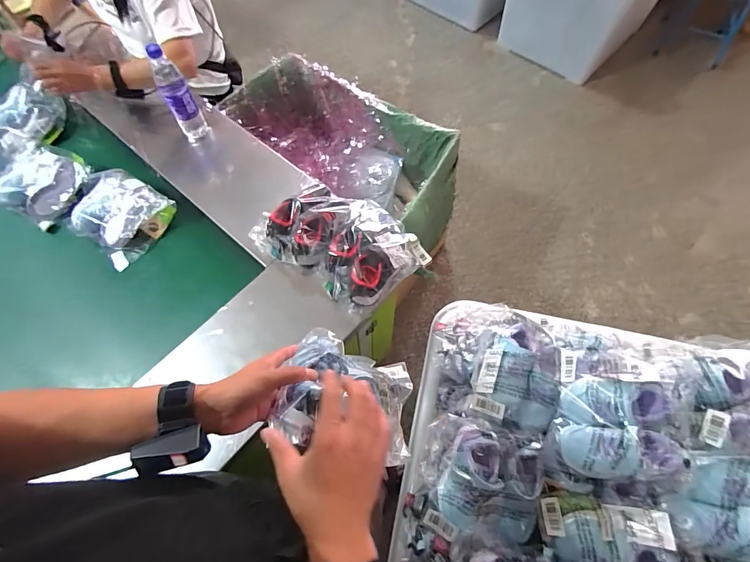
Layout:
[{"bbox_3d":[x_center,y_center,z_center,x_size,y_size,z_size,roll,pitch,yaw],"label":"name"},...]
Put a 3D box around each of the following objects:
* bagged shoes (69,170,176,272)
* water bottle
[{"bbox_3d":[-0.621,-0.165,0.885,0.215,0.089,0.184,34,69,16],"label":"bagged shoes"},{"bbox_3d":[-0.482,-0.446,0.913,0.067,0.252,0.056,-27,67,-11],"label":"water bottle"}]

